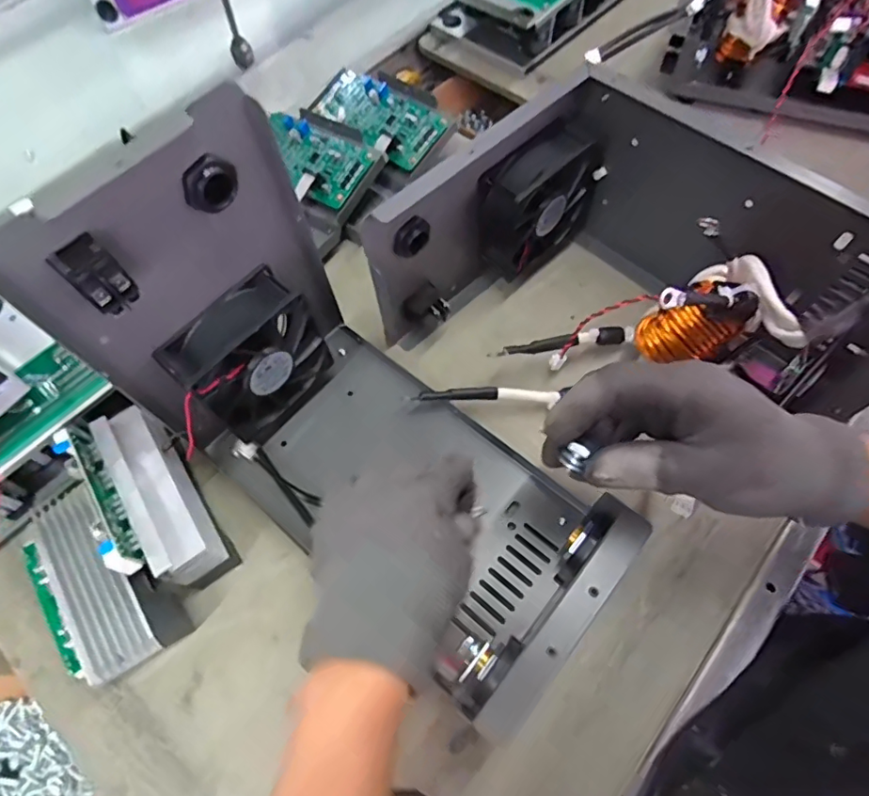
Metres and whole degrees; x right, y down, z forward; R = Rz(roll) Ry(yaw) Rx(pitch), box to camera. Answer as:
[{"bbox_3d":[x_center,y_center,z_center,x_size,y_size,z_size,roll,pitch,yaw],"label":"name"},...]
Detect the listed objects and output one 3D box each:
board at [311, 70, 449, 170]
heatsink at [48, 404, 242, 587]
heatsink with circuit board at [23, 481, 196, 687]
[{"bbox_3d":[-0.055,-0.287,0.528,0.136,0.014,0.069,36,86,15],"label":"board"},{"bbox_3d":[-0.196,0.074,0.367,0.056,0.077,0.132,-33,66,-13],"label":"heatsink"},{"bbox_3d":[-0.238,0.129,0.363,0.072,0.041,0.144,-41,68,-16],"label":"heatsink with circuit board"}]

